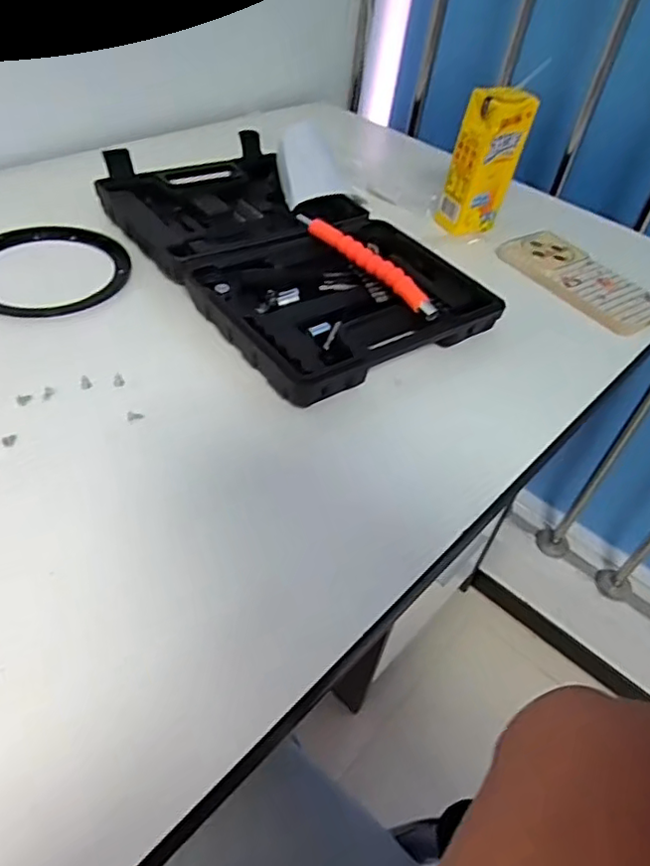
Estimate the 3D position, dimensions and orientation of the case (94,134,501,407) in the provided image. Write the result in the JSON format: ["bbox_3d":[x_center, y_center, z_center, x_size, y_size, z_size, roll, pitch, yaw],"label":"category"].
[{"bbox_3d":[-0.039,-0.170,0.537,0.220,0.039,0.361,-23,53,-28],"label":"case"}]

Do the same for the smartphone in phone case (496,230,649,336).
[{"bbox_3d":[0.245,-0.148,0.578,0.072,0.018,0.158,-26,54,-32],"label":"smartphone in phone case"}]

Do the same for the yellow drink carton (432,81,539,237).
[{"bbox_3d":[0.157,-0.266,0.599,0.052,0.126,0.045,-22,52,-26],"label":"yellow drink carton"}]

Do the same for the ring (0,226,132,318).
[{"bbox_3d":[-0.231,-0.139,0.504,0.130,0.010,0.130,4,45,-4],"label":"ring"}]

